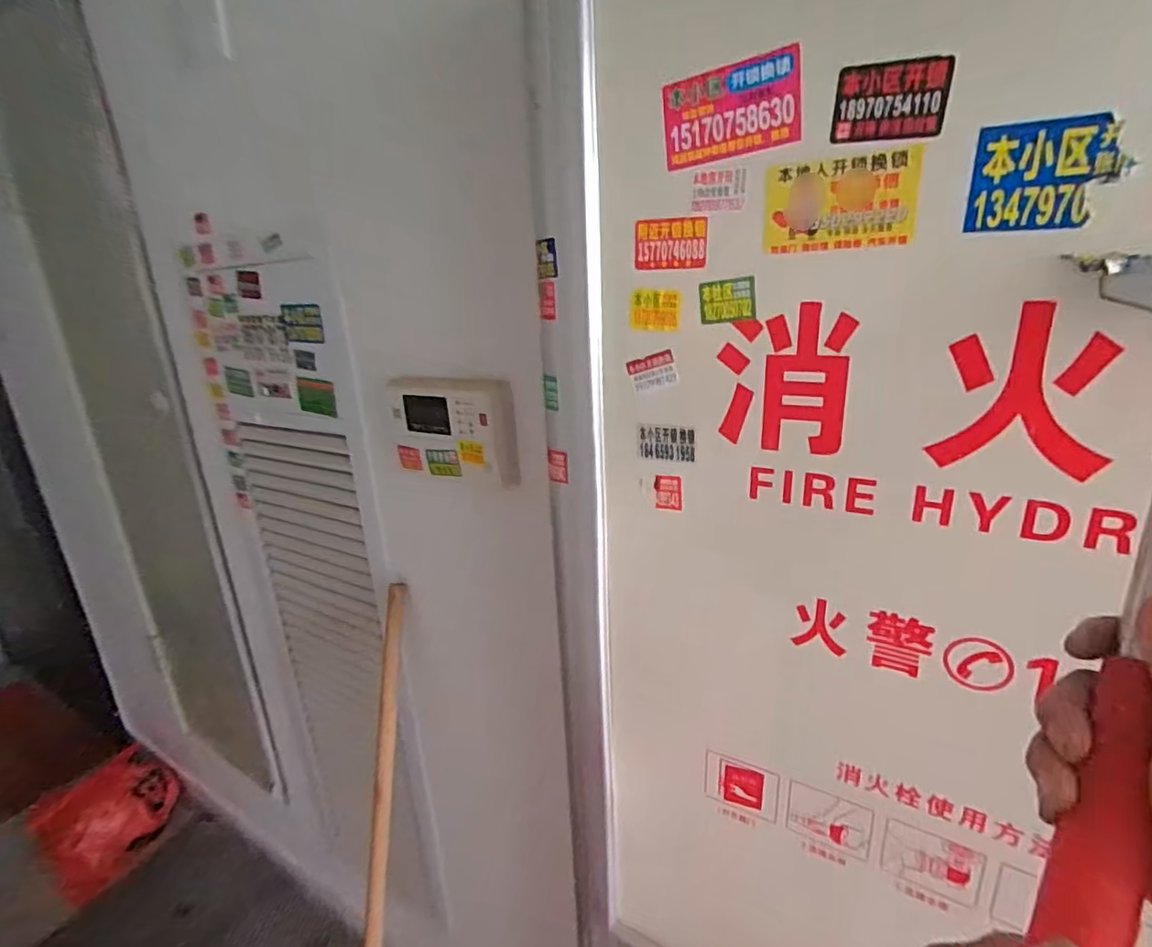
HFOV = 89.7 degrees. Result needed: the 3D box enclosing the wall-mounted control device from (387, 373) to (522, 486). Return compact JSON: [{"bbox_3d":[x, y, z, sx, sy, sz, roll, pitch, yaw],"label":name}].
[{"bbox_3d":[-0.150,-0.054,0.704,0.167,0.125,0.037,8,21,28],"label":"wall-mounted control device"}]

